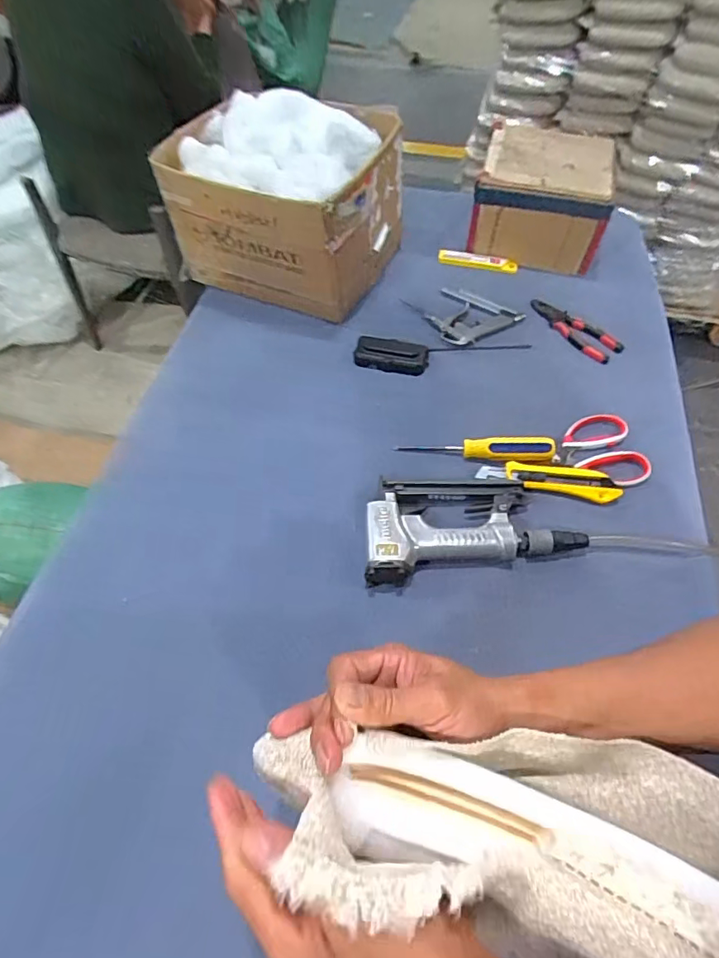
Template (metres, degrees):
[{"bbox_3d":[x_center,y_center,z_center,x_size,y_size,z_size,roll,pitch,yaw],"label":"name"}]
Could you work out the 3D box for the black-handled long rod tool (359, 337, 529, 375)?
[{"bbox_3d":[0.123,-0.183,0.763,0.257,0.023,0.061,1,56,0],"label":"black-handled long rod tool"}]

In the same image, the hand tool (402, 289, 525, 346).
[{"bbox_3d":[0.166,-0.263,0.814,0.147,0.019,0.117,-26,60,-16],"label":"hand tool"}]

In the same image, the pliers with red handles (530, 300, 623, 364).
[{"bbox_3d":[0.335,-0.235,0.793,0.060,0.024,0.150,-34,63,-20],"label":"pliers with red handles"}]

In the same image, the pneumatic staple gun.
[{"bbox_3d":[0.129,0.050,0.600,0.253,0.037,0.127,-6,57,-4],"label":"pneumatic staple gun"}]

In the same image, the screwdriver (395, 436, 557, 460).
[{"bbox_3d":[0.151,-0.040,0.659,0.194,0.026,0.032,3,56,2],"label":"screwdriver"}]

